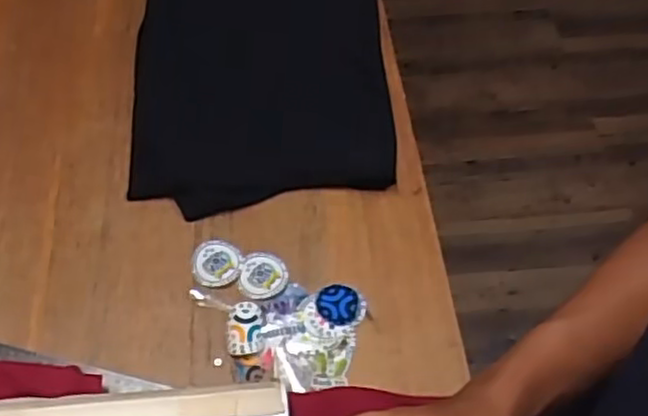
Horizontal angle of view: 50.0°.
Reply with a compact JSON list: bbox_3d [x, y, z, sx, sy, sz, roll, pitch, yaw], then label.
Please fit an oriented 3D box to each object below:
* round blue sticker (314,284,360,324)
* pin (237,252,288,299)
[{"bbox_3d":[0.017,0.111,0.814,0.050,0.005,0.053,0,57,0],"label":"round blue sticker"},{"bbox_3d":[-0.073,0.079,0.829,0.058,0.007,0.056,0,57,0],"label":"pin"}]

